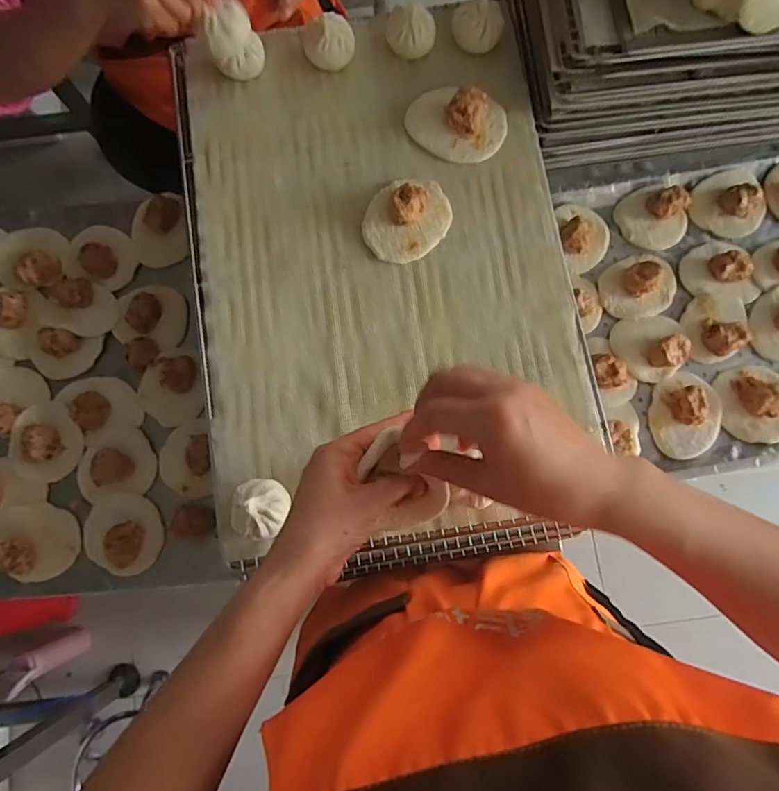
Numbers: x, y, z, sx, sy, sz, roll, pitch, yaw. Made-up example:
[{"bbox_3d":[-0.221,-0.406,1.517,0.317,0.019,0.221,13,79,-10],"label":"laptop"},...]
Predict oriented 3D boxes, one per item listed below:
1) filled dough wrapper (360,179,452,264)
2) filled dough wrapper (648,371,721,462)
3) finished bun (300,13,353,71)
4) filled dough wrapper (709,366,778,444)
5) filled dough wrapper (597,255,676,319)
[{"bbox_3d":[0.018,-0.189,0.539,0.088,0.033,0.087,0,79,0],"label":"filled dough wrapper"},{"bbox_3d":[0.357,0.021,0.607,0.080,0.032,0.102,7,79,1],"label":"filled dough wrapper"},{"bbox_3d":[-0.069,-0.396,0.566,0.060,0.045,0.051,-7,79,-1],"label":"finished bun"},{"bbox_3d":[0.442,0.009,0.607,0.083,0.032,0.092,-15,79,-3],"label":"filled dough wrapper"},{"bbox_3d":[0.314,-0.140,0.634,0.093,0.029,0.081,-36,81,-7],"label":"filled dough wrapper"}]

